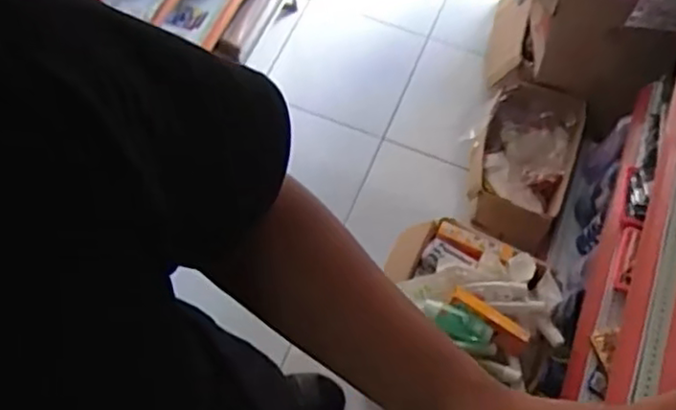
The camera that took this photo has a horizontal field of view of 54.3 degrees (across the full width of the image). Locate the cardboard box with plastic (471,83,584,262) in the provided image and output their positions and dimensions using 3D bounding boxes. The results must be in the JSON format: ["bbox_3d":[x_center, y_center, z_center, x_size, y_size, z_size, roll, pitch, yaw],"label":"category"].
[{"bbox_3d":[0.482,-0.105,1.753,0.251,0.157,0.427,19,65,7],"label":"cardboard box with plastic"}]

